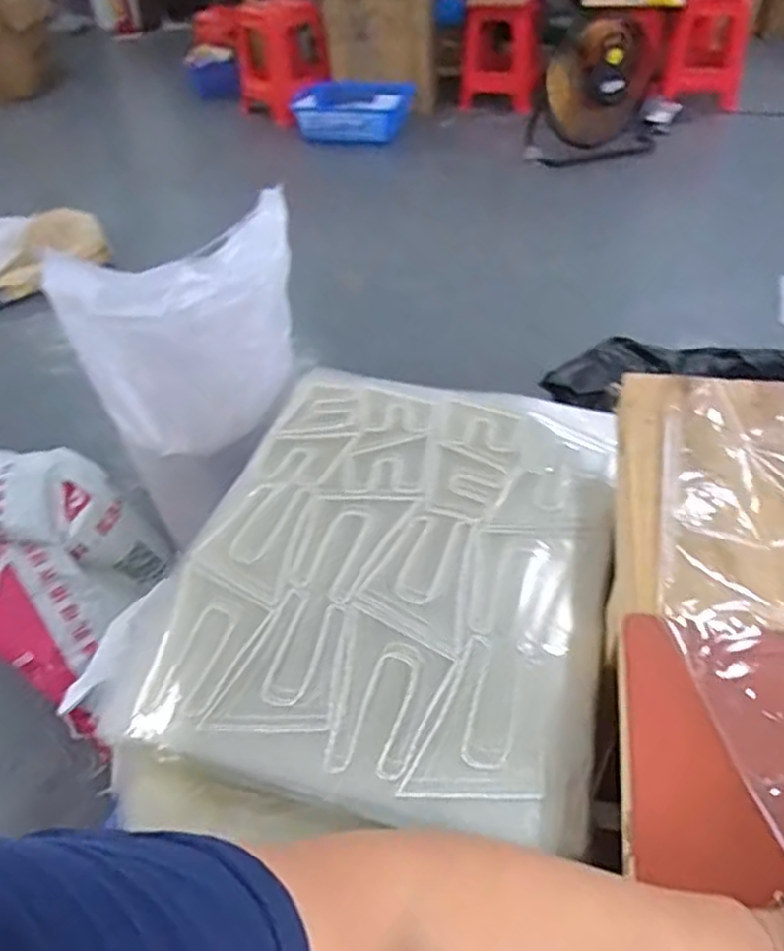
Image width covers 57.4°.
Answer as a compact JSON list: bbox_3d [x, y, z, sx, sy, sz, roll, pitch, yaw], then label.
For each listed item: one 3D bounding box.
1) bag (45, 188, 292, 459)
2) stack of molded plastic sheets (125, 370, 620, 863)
[{"bbox_3d":[-0.326,-0.230,1.149,0.351,0.323,0.201,-21,46,-16],"label":"bag"},{"bbox_3d":[0.017,0.076,0.801,0.435,0.066,0.580,6,45,12],"label":"stack of molded plastic sheets"}]

